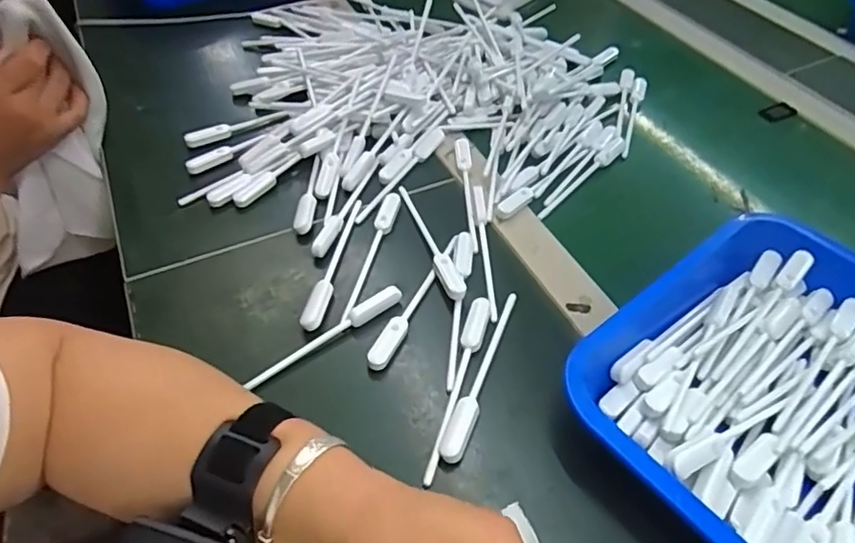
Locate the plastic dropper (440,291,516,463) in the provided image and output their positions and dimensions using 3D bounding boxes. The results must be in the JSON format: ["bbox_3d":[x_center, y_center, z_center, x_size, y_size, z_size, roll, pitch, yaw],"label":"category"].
[{"bbox_3d":[0.039,0.067,0.391,0.015,0.009,0.141,17,52,14],"label":"plastic dropper"}]

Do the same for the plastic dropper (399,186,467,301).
[{"bbox_3d":[0.000,-0.029,0.466,0.016,0.010,0.139,-17,52,-14],"label":"plastic dropper"}]

